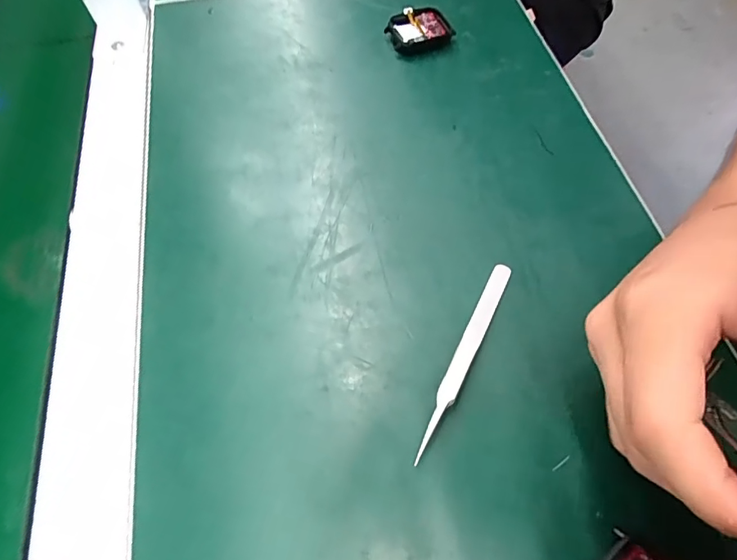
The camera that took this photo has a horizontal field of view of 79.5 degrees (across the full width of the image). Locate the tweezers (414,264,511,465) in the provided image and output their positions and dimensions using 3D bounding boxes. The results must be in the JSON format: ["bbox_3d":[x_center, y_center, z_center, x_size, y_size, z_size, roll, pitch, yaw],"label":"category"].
[{"bbox_3d":[0.050,0.036,0.225,0.011,0.007,0.113,25,66,13],"label":"tweezers"}]

